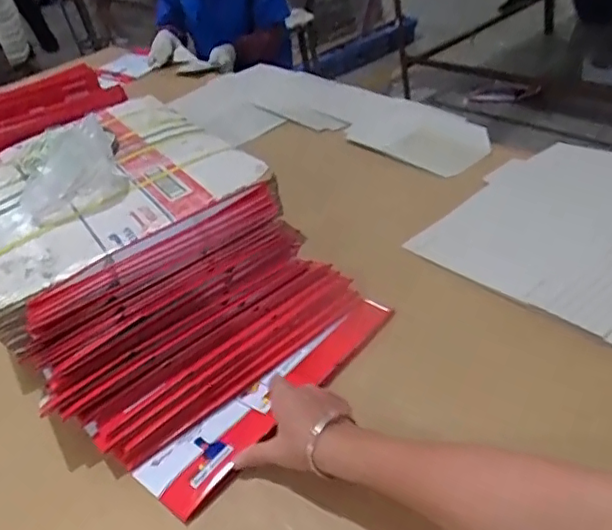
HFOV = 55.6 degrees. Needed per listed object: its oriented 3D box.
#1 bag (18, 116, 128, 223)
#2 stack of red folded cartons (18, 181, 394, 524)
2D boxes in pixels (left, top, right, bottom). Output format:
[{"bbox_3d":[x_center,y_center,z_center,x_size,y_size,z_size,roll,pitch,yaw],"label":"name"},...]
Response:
[{"bbox_3d":[-0.360,-0.139,0.885,0.163,0.144,0.048,-36,43,-26],"label":"bag"},{"bbox_3d":[-0.135,0.059,0.744,0.315,0.140,0.394,22,44,36],"label":"stack of red folded cartons"}]

